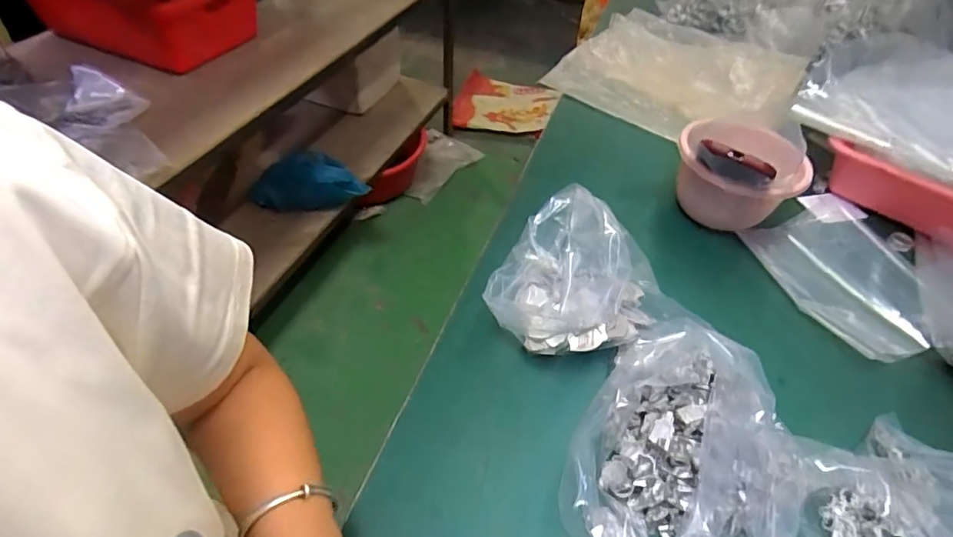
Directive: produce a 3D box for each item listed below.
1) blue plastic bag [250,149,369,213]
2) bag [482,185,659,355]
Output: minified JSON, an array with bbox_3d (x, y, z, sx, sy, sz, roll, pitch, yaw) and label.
[{"bbox_3d":[-0.426,-0.230,1.347,0.272,0.131,0.119,-5,48,-9],"label":"blue plastic bag"},{"bbox_3d":[0.094,0.014,0.489,0.141,0.107,0.133,23,48,15],"label":"bag"}]

